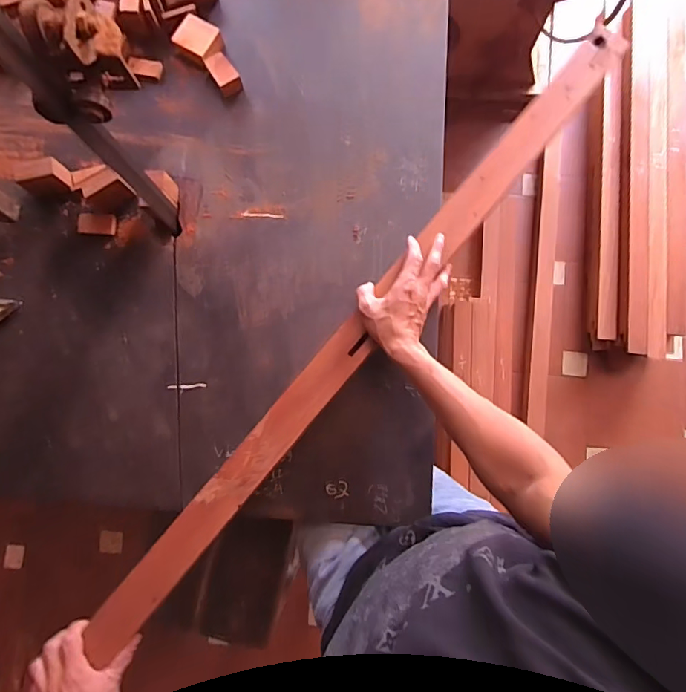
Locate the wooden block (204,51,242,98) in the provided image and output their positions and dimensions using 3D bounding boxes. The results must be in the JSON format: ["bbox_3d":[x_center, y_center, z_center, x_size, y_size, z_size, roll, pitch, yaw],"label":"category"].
[{"bbox_3d":[-0.192,-0.439,0.754,0.039,0.027,0.061,-33,82,-4],"label":"wooden block"}]

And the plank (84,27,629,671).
[{"bbox_3d":[0.041,-0.038,0.654,0.059,0.020,1.092,40,85,6],"label":"plank"}]

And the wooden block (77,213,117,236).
[{"bbox_3d":[-0.381,-0.189,0.726,0.058,0.007,0.033,2,81,1],"label":"wooden block"}]

